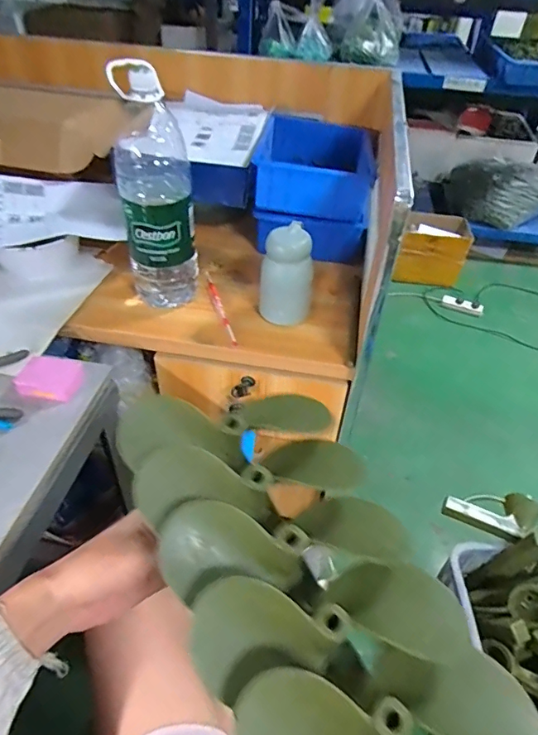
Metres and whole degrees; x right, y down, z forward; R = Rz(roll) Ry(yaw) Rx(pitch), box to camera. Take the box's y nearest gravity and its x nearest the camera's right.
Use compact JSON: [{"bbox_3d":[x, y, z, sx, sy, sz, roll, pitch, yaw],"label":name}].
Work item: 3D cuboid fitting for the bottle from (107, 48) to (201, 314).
[{"bbox_3d":[-0.160,-0.235,0.688,0.100,0.320,0.088,-7,44,-12],"label":"bottle"}]

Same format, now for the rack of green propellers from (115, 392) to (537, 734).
[{"bbox_3d":[0.030,0.143,0.291,0.155,0.064,0.299,-16,46,-20],"label":"rack of green propellers"}]

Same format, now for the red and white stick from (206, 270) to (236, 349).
[{"bbox_3d":[-0.080,-0.099,0.764,0.014,0.006,0.190,-10,44,-14],"label":"red and white stick"}]

